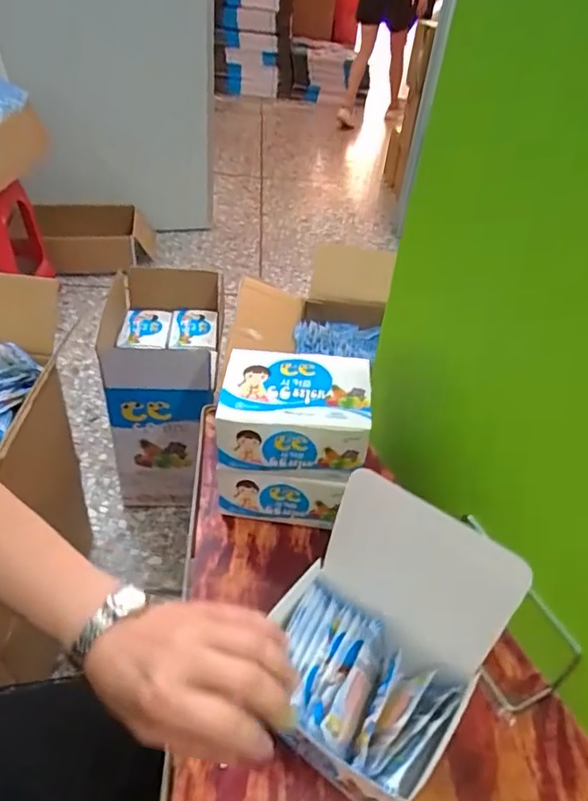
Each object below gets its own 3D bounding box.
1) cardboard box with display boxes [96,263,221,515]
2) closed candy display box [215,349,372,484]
[{"bbox_3d":[-0.284,-0.039,1.327,0.214,0.423,0.359,3,41,-5],"label":"cardboard box with display boxes"},{"bbox_3d":[0.001,0.010,0.554,0.141,0.073,0.107,8,41,2],"label":"closed candy display box"}]

